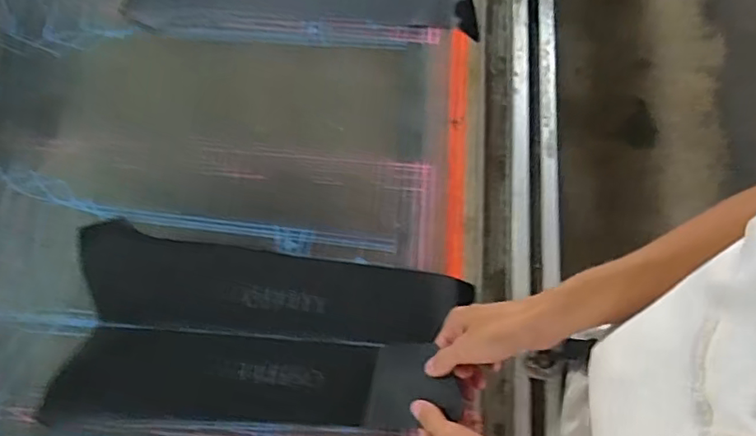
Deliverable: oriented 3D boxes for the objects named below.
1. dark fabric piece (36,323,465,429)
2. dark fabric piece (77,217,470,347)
[{"bbox_3d":[-0.135,0.162,0.605,0.416,0.059,0.097,1,74,-1],"label":"dark fabric piece"},{"bbox_3d":[-0.120,0.084,0.652,0.415,0.008,0.104,10,74,0],"label":"dark fabric piece"}]

